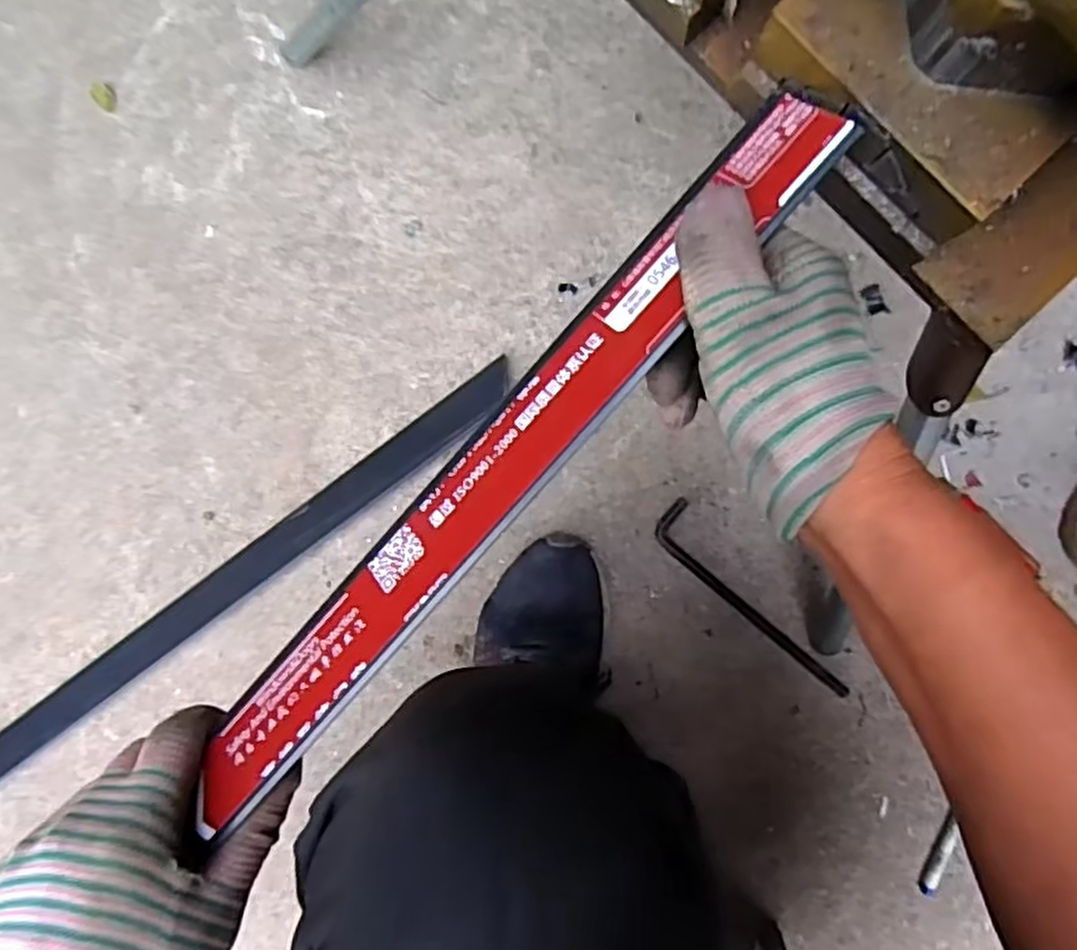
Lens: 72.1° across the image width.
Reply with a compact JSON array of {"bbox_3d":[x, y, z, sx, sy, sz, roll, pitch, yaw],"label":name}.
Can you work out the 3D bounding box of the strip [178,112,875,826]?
[{"bbox_3d":[-0.017,-0.003,0.302,0.370,0.004,0.039,-48,59,5],"label":"strip"}]

